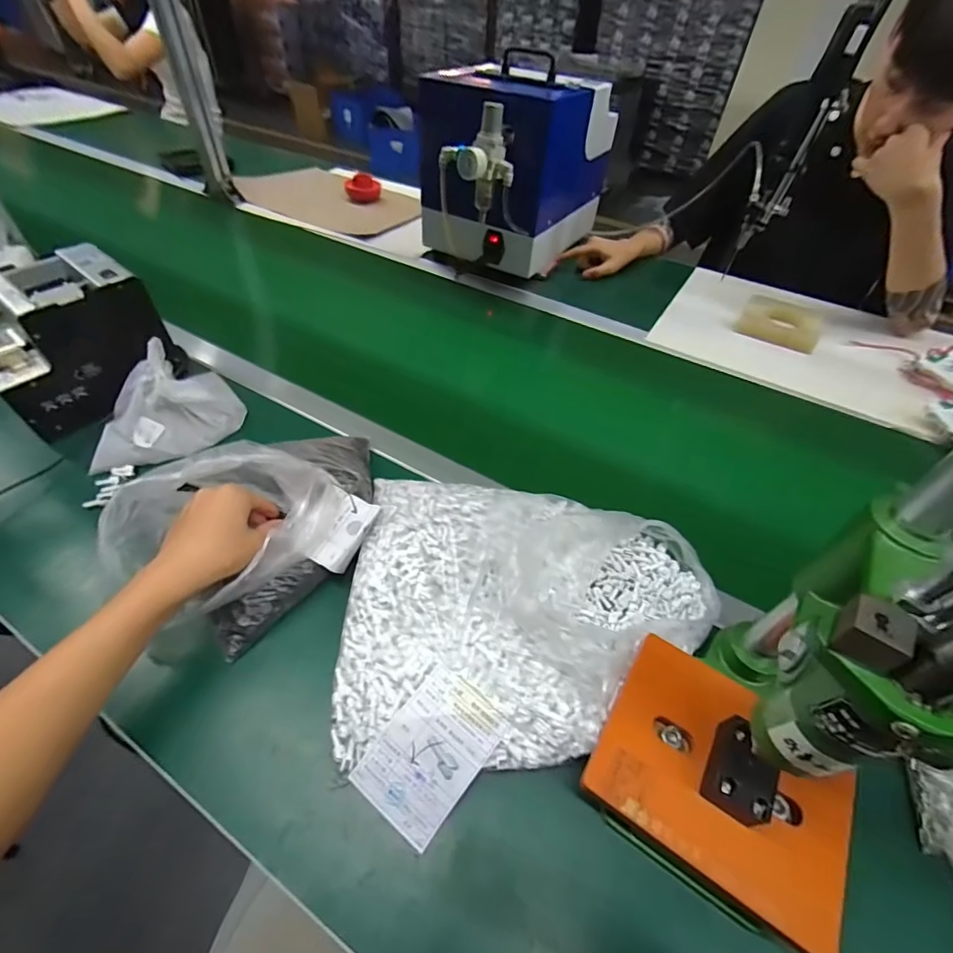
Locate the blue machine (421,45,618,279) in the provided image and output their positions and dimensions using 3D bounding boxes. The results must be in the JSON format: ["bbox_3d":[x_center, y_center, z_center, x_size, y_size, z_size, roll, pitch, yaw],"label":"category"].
[{"bbox_3d":[0.061,-0.575,0.898,0.251,0.281,0.380,27,52,19],"label":"blue machine"}]

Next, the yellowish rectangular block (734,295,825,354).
[{"bbox_3d":[0.560,-0.284,0.862,0.130,0.024,0.150,27,52,19],"label":"yellowish rectangular block"}]

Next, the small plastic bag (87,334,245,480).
[{"bbox_3d":[-0.387,-0.090,0.564,0.173,0.093,0.104,-28,56,-26],"label":"small plastic bag"}]

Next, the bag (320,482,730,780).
[{"bbox_3d":[0.058,0.114,0.432,0.344,0.059,0.248,3,48,-2],"label":"bag"}]

